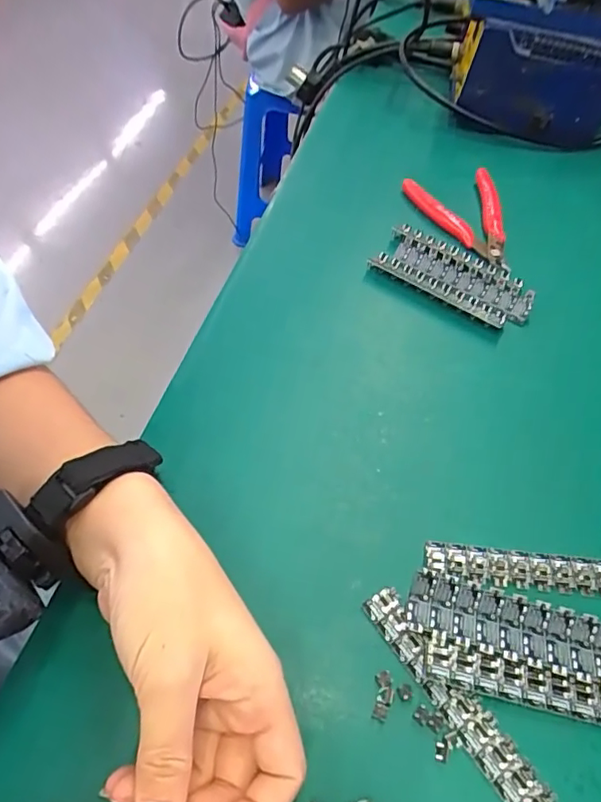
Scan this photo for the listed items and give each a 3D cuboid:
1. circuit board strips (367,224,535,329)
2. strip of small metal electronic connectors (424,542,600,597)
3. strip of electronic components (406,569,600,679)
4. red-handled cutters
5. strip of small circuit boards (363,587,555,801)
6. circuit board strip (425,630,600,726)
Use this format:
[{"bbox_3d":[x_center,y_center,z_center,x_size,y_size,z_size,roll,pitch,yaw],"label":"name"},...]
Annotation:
[{"bbox_3d":[0.114,-0.095,0.413,0.119,0.016,0.055,36,59,21],"label":"circuit board strips"},{"bbox_3d":[0.119,0.087,0.282,0.107,0.008,0.022,6,53,1],"label":"strip of small metal electronic connectors"},{"bbox_3d":[0.107,0.108,0.263,0.108,0.012,0.029,13,53,6],"label":"strip of electronic components"},{"bbox_3d":[0.138,-0.153,0.451,0.070,0.011,0.118,-7,54,-9],"label":"red-handled cutters"},{"bbox_3d":[0.069,0.133,0.247,0.018,0.004,0.109,-28,60,-22],"label":"strip of small circuit boards"},{"bbox_3d":[0.112,0.130,0.250,0.109,0.004,0.021,14,68,4],"label":"circuit board strip"}]

